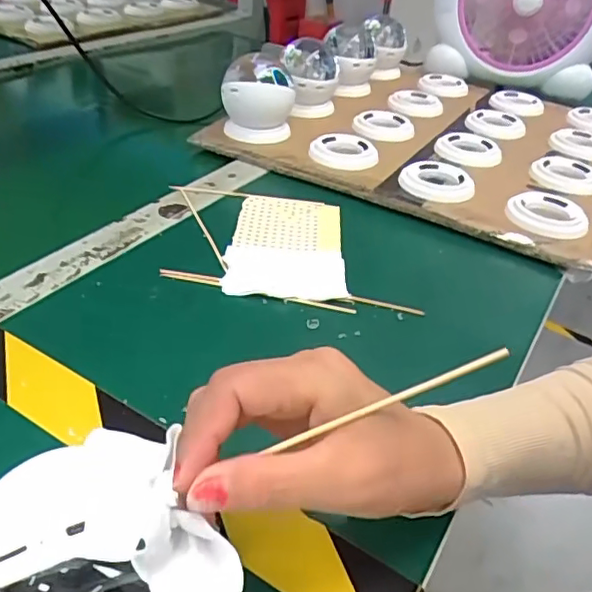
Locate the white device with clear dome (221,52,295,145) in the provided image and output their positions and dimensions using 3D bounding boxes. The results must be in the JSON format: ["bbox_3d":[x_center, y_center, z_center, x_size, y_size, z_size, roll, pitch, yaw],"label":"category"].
[{"bbox_3d":[-0.041,-0.212,0.635,0.073,0.083,0.073,3,37,-3],"label":"white device with clear dome"}]

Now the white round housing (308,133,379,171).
[{"bbox_3d":[0.049,-0.149,0.610,0.069,0.018,0.068,3,37,-3],"label":"white round housing"}]

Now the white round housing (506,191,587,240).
[{"bbox_3d":[0.230,-0.076,0.537,0.069,0.016,0.079,17,38,16],"label":"white round housing"}]

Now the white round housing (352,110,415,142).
[{"bbox_3d":[0.108,-0.209,0.716,0.075,0.011,0.088,2,37,-5],"label":"white round housing"}]

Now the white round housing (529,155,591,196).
[{"bbox_3d":[0.283,-0.127,0.618,0.067,0.013,0.085,4,37,-2],"label":"white round housing"}]

